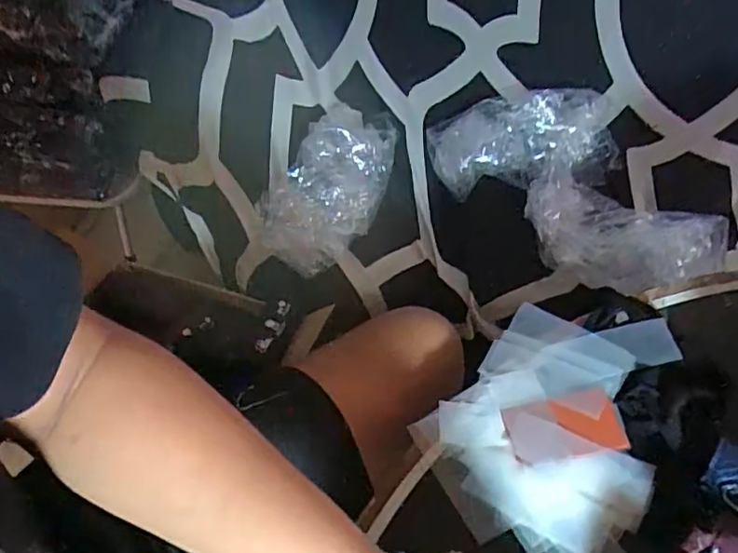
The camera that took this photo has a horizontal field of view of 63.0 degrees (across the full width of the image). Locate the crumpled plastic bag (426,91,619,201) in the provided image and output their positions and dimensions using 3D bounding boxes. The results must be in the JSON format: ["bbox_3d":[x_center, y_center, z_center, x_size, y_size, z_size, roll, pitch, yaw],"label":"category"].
[{"bbox_3d":[0.256,-0.233,1.034,0.299,0.117,0.135,-4,50,2],"label":"crumpled plastic bag"}]

